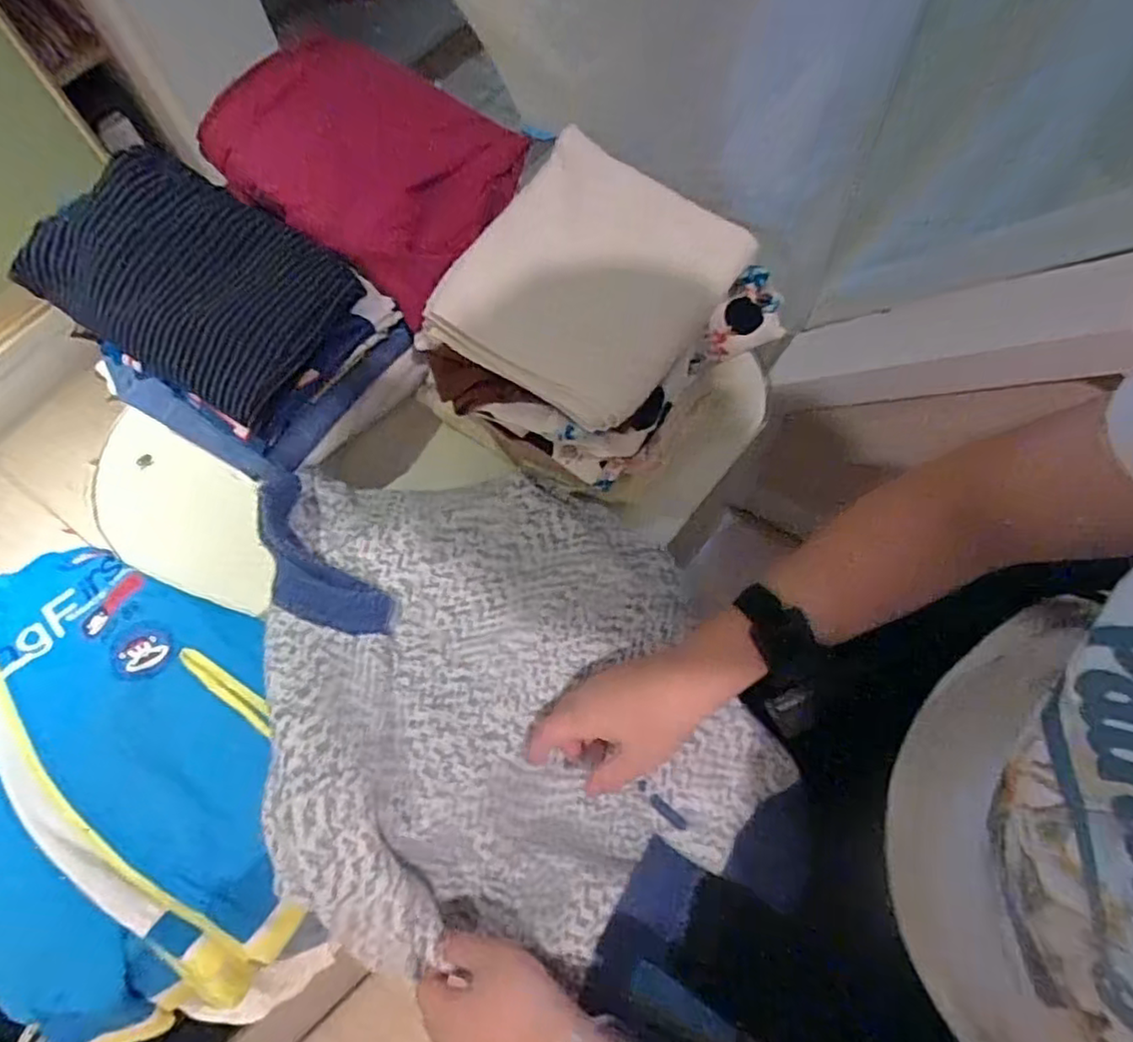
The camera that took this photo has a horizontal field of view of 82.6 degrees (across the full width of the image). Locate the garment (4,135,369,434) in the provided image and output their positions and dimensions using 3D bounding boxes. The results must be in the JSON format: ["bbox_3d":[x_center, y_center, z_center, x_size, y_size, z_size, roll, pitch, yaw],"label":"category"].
[{"bbox_3d":[-0.298,-0.195,0.516,0.205,0.105,0.155,27,69,15],"label":"garment"}]

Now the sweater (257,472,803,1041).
[{"bbox_3d":[-0.034,0.149,0.512,0.405,0.137,0.362,-1,64,3],"label":"sweater"}]

